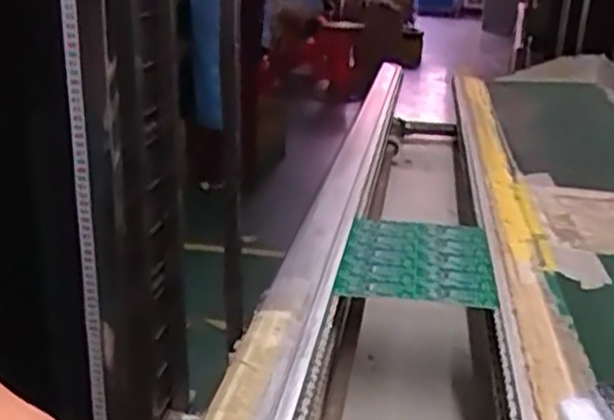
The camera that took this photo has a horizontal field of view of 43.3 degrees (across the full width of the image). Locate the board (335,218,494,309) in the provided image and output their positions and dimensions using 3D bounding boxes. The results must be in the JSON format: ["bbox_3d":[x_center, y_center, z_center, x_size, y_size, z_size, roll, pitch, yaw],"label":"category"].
[{"bbox_3d":[0.095,0.042,0.672,0.126,0.010,0.175,4,17,8],"label":"board"}]

